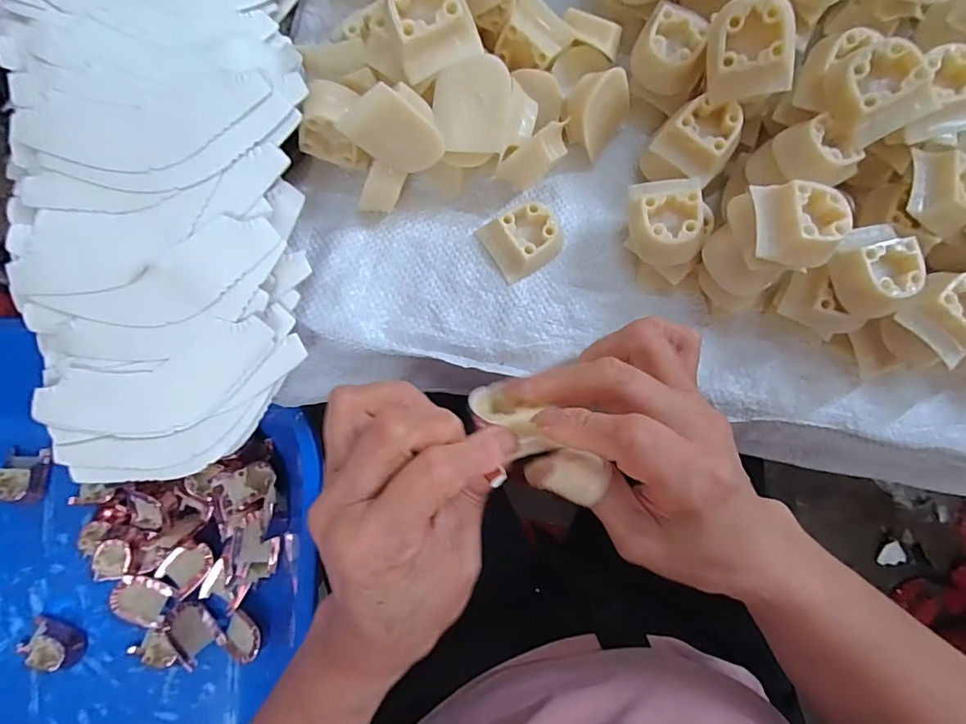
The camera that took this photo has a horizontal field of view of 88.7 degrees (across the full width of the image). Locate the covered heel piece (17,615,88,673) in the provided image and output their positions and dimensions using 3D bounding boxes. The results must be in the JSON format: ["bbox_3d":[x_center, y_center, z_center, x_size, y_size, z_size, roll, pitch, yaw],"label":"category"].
[{"bbox_3d":[-0.411,0.272,0.469,0.053,0.018,0.039,26,83,-1],"label":"covered heel piece"}]

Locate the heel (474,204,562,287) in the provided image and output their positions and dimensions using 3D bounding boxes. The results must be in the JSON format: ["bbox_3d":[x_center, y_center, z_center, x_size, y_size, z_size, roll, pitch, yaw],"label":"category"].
[{"bbox_3d":[0.025,-0.071,0.286,0.043,0.017,0.036,-31,86,-7],"label":"heel"}]

